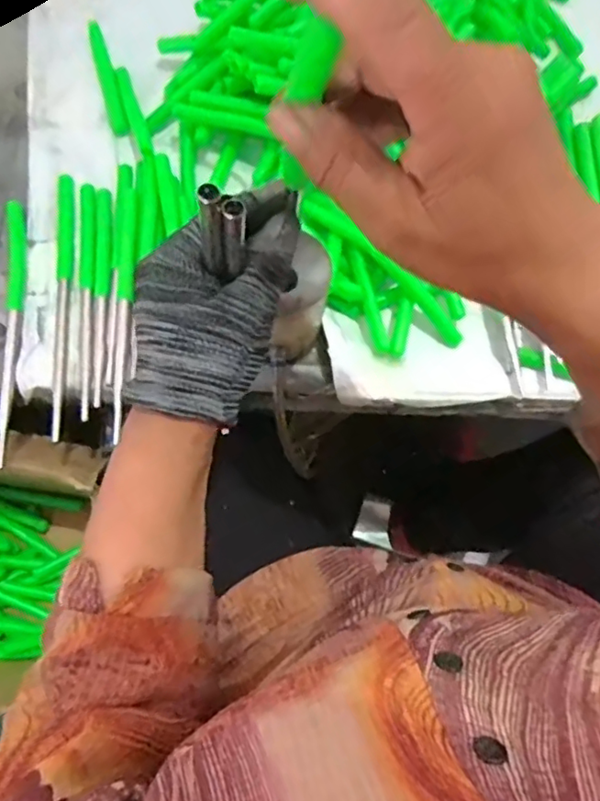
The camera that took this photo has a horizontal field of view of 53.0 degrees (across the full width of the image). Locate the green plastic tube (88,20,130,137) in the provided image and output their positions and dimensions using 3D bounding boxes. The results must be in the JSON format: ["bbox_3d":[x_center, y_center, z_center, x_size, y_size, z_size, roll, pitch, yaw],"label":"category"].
[{"bbox_3d":[-0.178,-0.297,0.556,0.016,0.016,0.112,-16,78,-4],"label":"green plastic tube"}]

